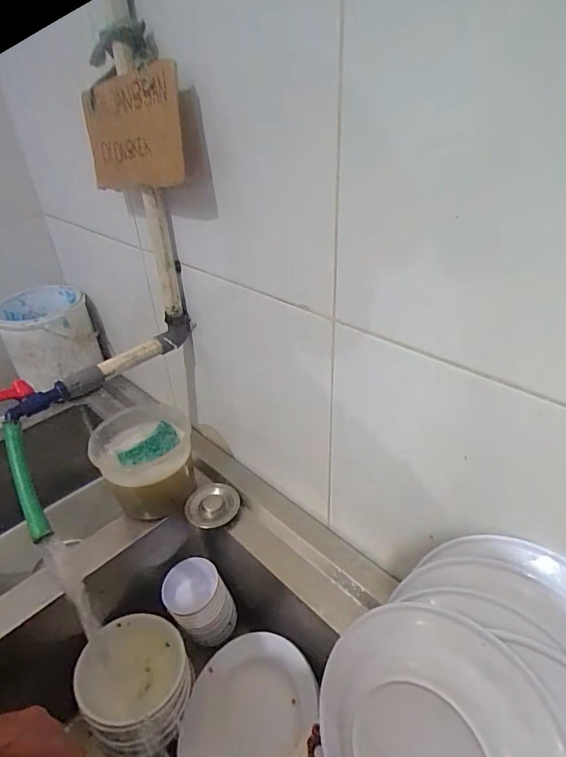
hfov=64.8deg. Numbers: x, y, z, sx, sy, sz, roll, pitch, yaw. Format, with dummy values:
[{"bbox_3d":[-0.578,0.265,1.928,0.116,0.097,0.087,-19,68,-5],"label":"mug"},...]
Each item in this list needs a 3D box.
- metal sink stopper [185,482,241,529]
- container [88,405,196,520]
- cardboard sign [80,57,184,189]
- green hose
[{"bbox_3d":[-0.112,0.203,0.715,0.077,0.011,0.085,16,38,26],"label":"metal sink stopper"},{"bbox_3d":[-0.220,0.135,0.725,0.139,0.112,0.150,-9,34,-8],"label":"container"},{"bbox_3d":[-0.183,-0.290,0.533,0.010,0.115,0.225,-24,30,-37],"label":"cardboard sign"},{"bbox_3d":[-0.310,0.121,0.533,0.023,0.018,0.151,-19,73,-22],"label":"green hose"}]

